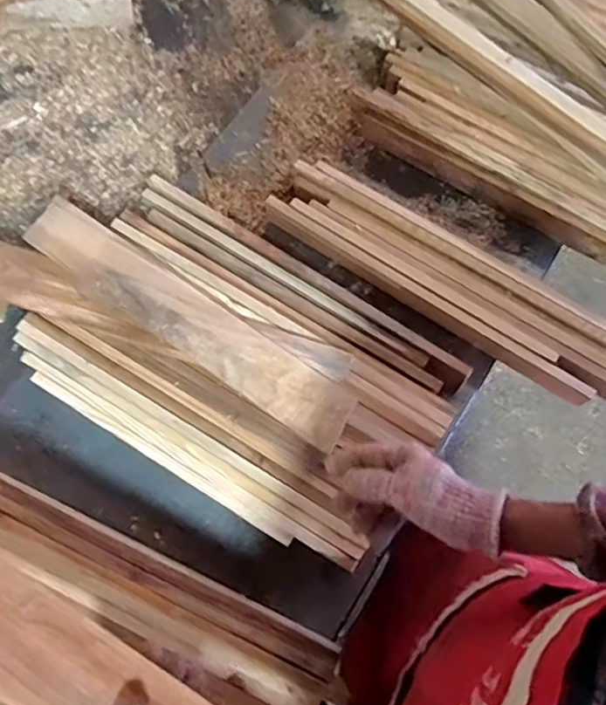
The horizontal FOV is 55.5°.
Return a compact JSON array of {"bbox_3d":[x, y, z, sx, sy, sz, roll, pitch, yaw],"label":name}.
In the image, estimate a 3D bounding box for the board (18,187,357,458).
[{"bbox_3d":[-0.138,-0.043,0.690,0.448,0.018,0.072,35,74,8],"label":"board"}]

